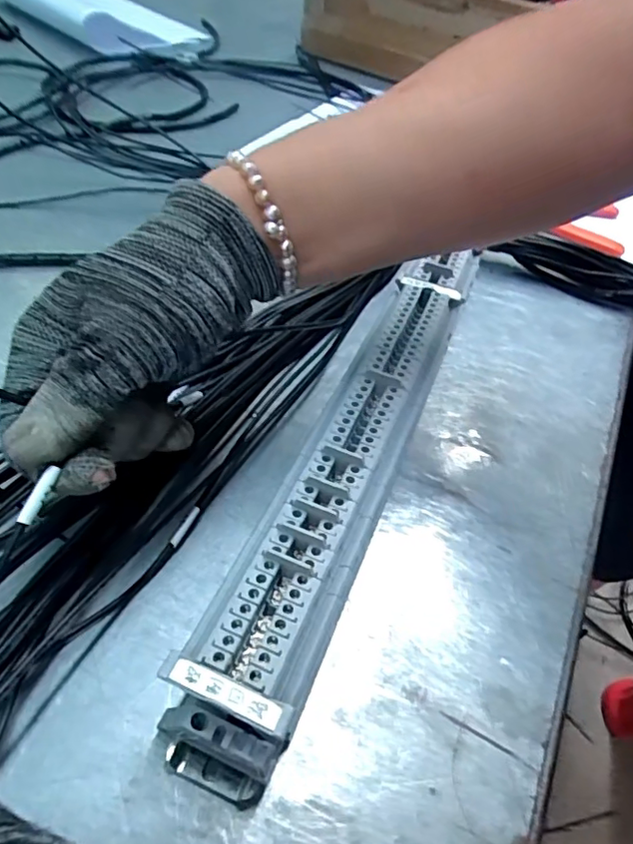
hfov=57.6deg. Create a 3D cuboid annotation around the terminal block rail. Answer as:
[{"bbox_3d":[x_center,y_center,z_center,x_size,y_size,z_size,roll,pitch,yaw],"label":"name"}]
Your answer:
[{"bbox_3d":[0.017,0.022,0.280,0.042,0.052,0.287,20,48,12],"label":"terminal block rail"}]

